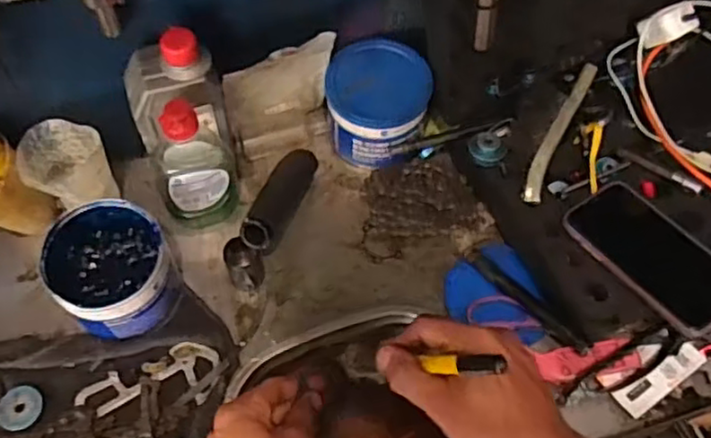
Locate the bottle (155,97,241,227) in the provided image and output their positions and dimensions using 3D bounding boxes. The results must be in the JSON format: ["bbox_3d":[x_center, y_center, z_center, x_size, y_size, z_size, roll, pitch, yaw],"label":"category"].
[{"bbox_3d":[-0.153,-0.051,0.626,0.070,0.161,0.048,-12,62,-7],"label":"bottle"}]

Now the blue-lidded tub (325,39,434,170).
[{"bbox_3d":[0.024,-0.115,0.688,0.100,0.084,0.094,0,61,0],"label":"blue-lidded tub"}]

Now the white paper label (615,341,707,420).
[{"bbox_3d":[0.269,0.140,0.590,0.088,0.007,0.026,-31,71,-10],"label":"white paper label"}]

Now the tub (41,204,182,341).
[{"bbox_3d":[-0.217,0.044,0.601,0.098,0.085,0.112,-38,68,-19],"label":"tub"}]

